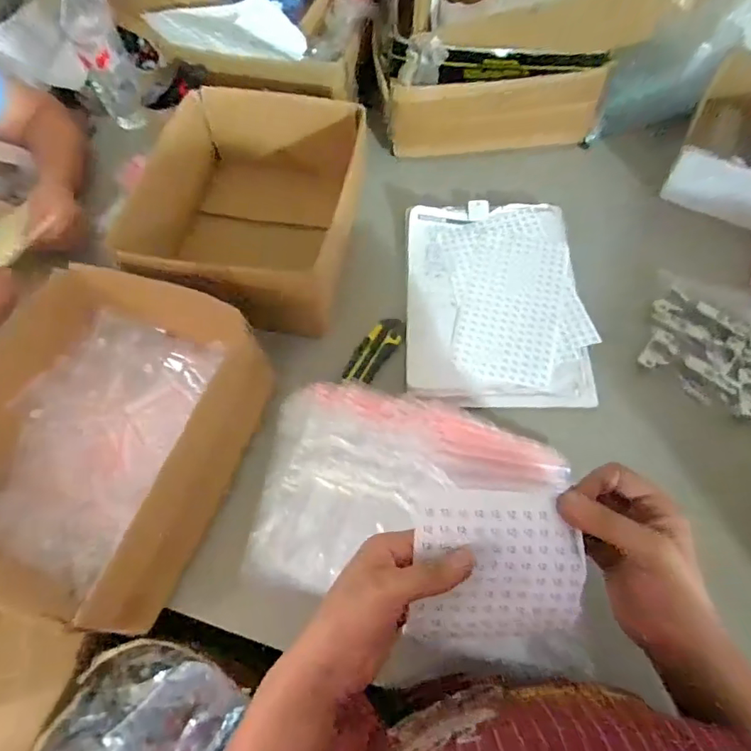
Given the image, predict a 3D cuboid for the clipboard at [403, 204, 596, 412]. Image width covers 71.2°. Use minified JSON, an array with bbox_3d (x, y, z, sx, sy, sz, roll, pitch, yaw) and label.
[{"bbox_3d":[0.158,-0.112,0.712,0.228,0.021,0.323,0,63,3],"label":"clipboard"}]

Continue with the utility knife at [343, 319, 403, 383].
[{"bbox_3d":[0.000,-0.032,0.668,0.037,0.011,0.103,30,68,17],"label":"utility knife"}]

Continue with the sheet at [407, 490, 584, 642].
[{"bbox_3d":[0.084,0.149,0.379,0.120,0.013,0.118,6,100,-1],"label":"sheet"}]

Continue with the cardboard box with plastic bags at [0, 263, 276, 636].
[{"bbox_3d":[-0.306,0.068,0.589,0.286,0.154,0.321,19,65,12],"label":"cardboard box with plastic bags"}]

